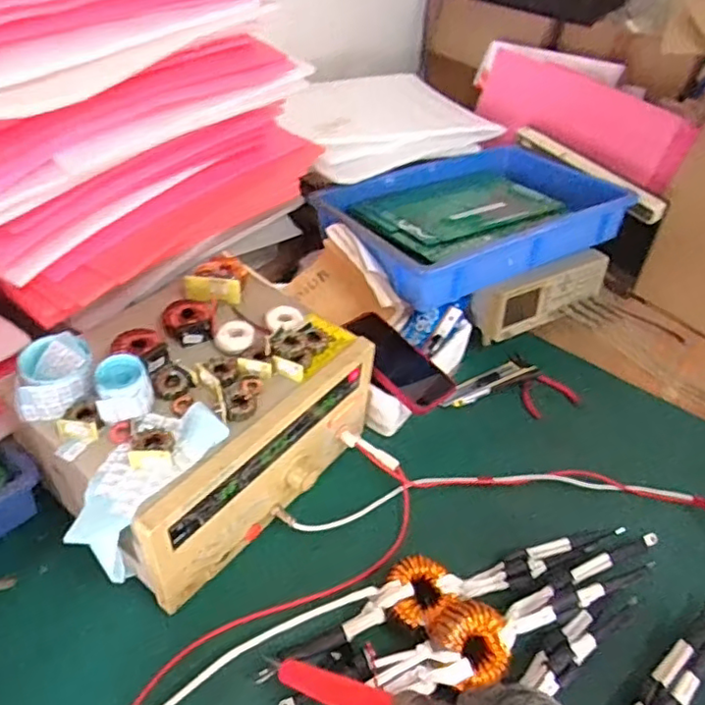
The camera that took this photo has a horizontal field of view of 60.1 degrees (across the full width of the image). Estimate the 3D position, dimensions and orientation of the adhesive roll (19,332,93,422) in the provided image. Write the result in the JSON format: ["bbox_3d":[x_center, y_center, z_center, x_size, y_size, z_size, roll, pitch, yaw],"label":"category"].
[{"bbox_3d":[-0.289,0.021,0.591,0.070,0.037,0.077,-8,45,-15],"label":"adhesive roll"}]

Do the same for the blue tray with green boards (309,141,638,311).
[{"bbox_3d":[0.187,-0.228,0.954,0.444,0.066,0.303,-18,48,-24],"label":"blue tray with green boards"}]

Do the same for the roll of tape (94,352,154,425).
[{"bbox_3d":[-0.217,0.034,0.578,0.046,0.048,0.043,3,43,-3],"label":"roll of tape"}]

